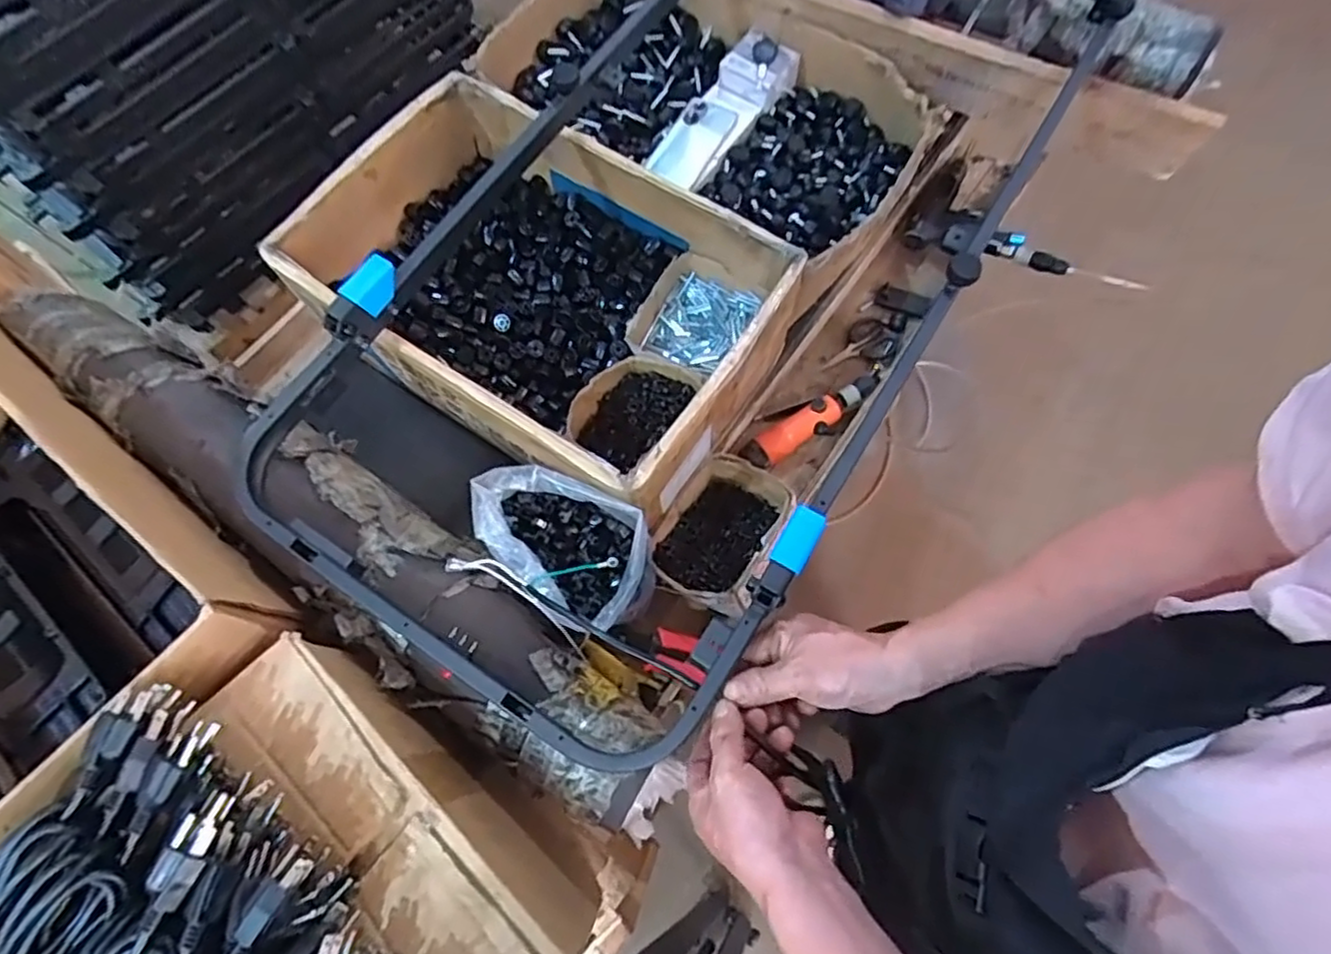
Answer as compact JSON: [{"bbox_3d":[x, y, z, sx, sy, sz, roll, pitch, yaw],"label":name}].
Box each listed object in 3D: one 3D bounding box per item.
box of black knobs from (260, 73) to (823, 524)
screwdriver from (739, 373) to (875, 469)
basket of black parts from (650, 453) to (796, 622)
[{"bbox_3d":[-0.151,-0.226,0.827,0.543,0.150,0.359,32,74,12],"label":"box of black knobs"},{"bbox_3d":[0.196,-0.076,0.894,0.207,0.037,0.054,-25,71,-7],"label":"screwdriver"},{"bbox_3d":[0.068,0.064,0.786,0.126,0.072,0.170,30,73,12],"label":"basket of black parts"}]

